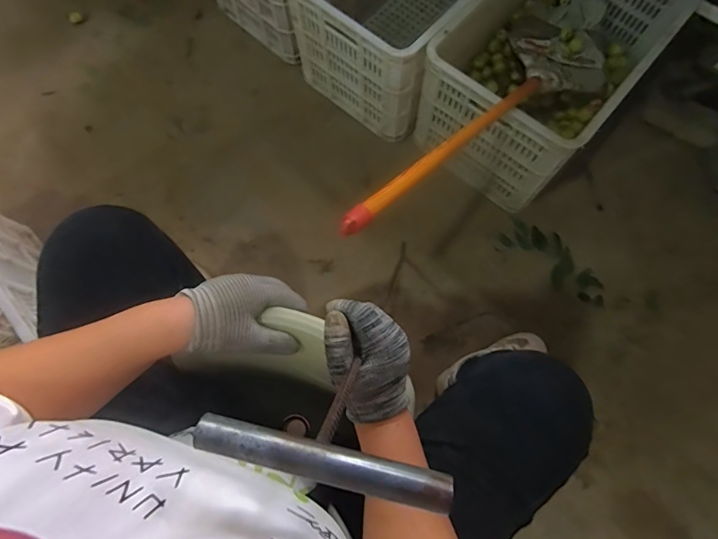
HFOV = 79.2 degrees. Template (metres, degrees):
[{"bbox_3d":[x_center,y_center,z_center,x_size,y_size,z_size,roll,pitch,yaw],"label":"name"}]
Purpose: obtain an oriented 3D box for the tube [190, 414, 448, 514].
[{"bbox_3d":[-0.021,0.106,0.236,0.140,0.015,0.020,13,74,4],"label":"tube"}]

